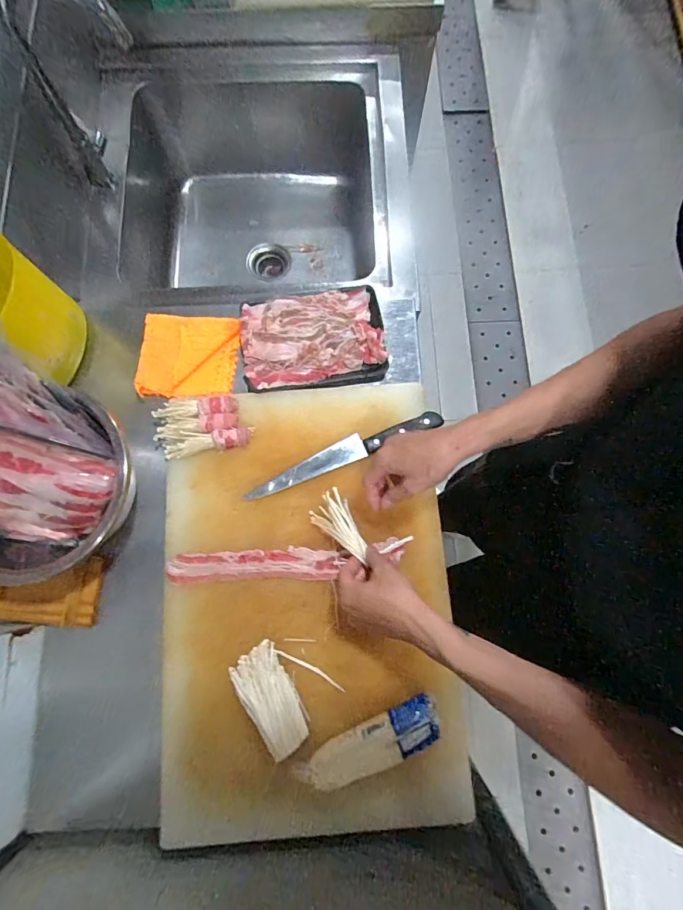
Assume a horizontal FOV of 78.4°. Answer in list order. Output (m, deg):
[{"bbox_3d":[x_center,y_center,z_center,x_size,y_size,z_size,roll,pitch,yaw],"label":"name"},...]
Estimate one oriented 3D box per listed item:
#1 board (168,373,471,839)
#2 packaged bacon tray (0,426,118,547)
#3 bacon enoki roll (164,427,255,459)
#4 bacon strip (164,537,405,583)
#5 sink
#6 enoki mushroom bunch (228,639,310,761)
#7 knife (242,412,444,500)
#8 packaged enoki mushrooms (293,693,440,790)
[{"bbox_3d":[-0.050,0.182,0.575,0.389,0.035,0.587,-4,78,0],"label":"board"},{"bbox_3d":[-0.416,0.046,0.527,0.158,0.215,0.022,-55,44,12],"label":"packaged bacon tray"},{"bbox_3d":[-0.197,-0.022,0.617,0.128,0.024,0.034,-10,78,-1],"label":"bacon enoki roll"},{"bbox_3d":[-0.079,0.153,0.588,0.326,0.007,0.046,-4,78,-1],"label":"bacon strip"},{"bbox_3d":[-0.218,-0.556,0.985,0.639,0.327,0.583,0,78,1],"label":"sink"},{"bbox_3d":[-0.091,0.314,0.538,0.062,0.043,0.125,-33,66,-6],"label":"enoki mushroom bunch"},{"bbox_3d":[0.003,-0.003,0.619,0.305,0.017,0.035,-21,79,-3],"label":"knife"},{"bbox_3d":[0.037,0.366,0.530,0.185,0.028,0.052,-23,79,-4],"label":"packaged enoki mushrooms"}]

